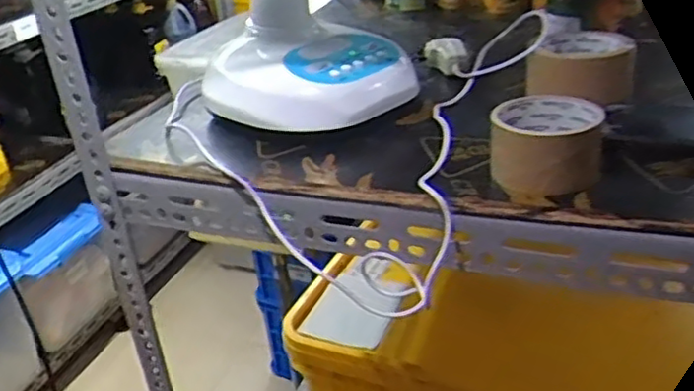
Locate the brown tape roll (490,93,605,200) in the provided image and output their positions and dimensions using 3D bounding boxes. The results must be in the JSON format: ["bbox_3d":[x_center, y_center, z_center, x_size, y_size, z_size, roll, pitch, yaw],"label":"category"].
[{"bbox_3d":[0.153,-0.040,0.528,0.079,0.048,0.087,5,29,19],"label":"brown tape roll"}]

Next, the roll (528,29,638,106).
[{"bbox_3d":[0.229,-0.120,0.664,0.087,0.055,0.080,-4,28,2],"label":"roll"}]

